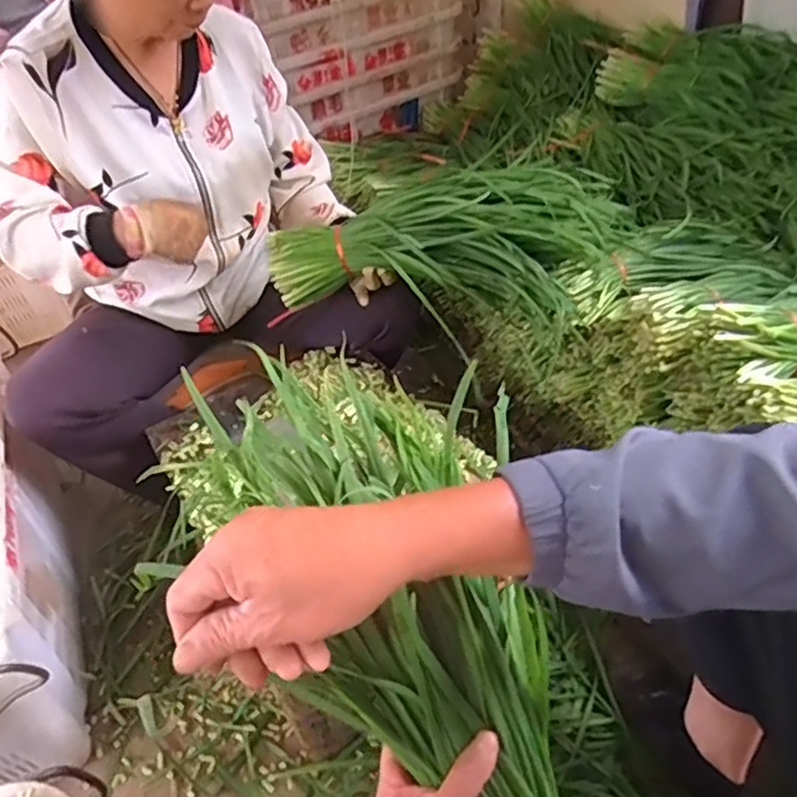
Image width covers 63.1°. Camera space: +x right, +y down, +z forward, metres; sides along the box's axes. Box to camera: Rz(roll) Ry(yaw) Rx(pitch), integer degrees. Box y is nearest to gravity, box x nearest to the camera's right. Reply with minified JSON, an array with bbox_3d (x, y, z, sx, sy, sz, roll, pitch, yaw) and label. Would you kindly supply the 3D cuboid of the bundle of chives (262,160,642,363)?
[{"bbox_3d":[0.051,-0.210,0.894,0.496,0.173,0.133,1,45,8],"label":"bundle of chives"}]

